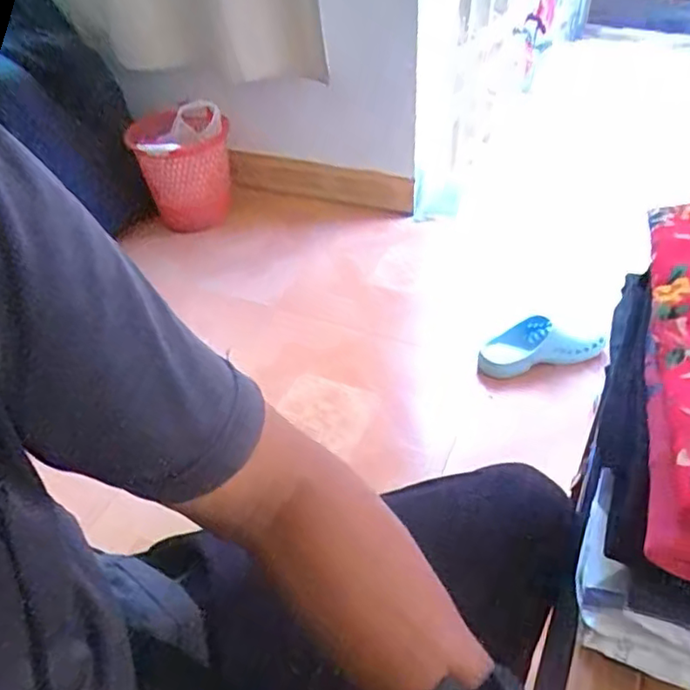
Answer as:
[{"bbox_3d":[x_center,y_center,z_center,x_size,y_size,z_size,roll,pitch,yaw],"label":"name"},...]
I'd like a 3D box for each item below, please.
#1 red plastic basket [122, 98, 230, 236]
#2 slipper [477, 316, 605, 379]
[{"bbox_3d":[-0.440,-0.499,1.695,0.235,0.295,0.218,-8,43,-4],"label":"red plastic basket"},{"bbox_3d":[0.390,0.001,1.237,0.243,0.065,0.092,-11,43,-7],"label":"slipper"}]

